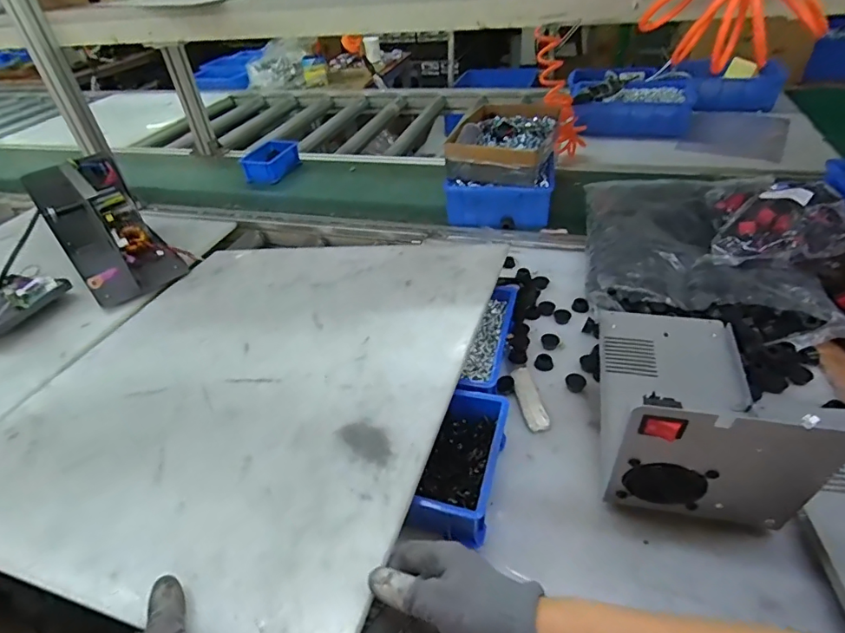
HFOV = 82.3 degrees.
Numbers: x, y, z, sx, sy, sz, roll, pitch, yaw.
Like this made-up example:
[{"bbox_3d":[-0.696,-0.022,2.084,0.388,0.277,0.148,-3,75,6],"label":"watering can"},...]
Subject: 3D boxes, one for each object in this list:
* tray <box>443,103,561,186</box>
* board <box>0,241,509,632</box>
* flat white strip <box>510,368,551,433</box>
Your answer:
[{"bbox_3d":[0.163,-0.351,0.951,0.181,0.080,0.246,8,41,17],"label":"tray"},{"bbox_3d":[-0.230,0.058,0.631,0.578,0.012,0.573,3,39,23],"label":"board"},{"bbox_3d":[0.134,0.102,0.611,0.028,0.007,0.103,-9,39,-3],"label":"flat white strip"}]

